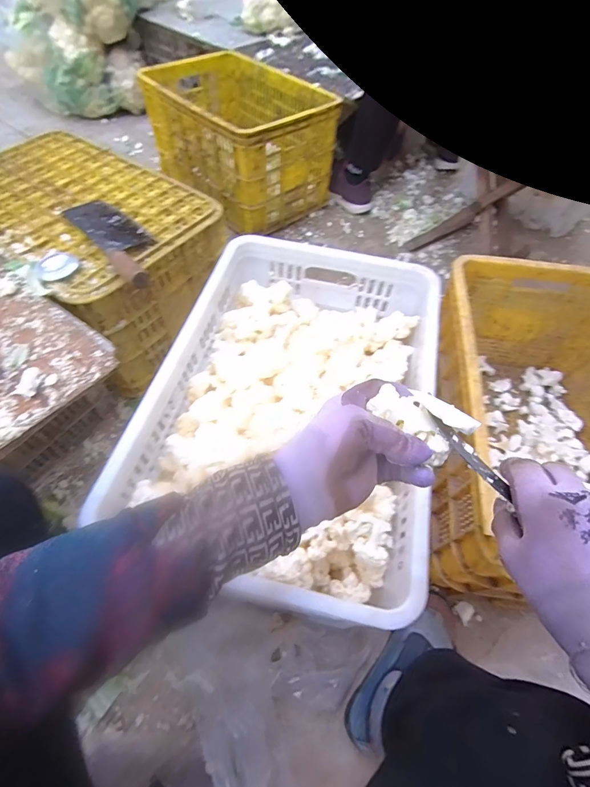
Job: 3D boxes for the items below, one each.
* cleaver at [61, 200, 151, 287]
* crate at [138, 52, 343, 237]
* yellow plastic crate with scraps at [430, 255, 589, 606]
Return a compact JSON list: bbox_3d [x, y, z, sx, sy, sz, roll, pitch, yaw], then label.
[{"bbox_3d":[-0.305,-0.274,0.633,0.091,0.037,0.297,-33,63,-22],"label":"cleaver"},{"bbox_3d":[-0.183,-0.805,1.181,0.420,0.292,0.608,-34,64,-23],"label":"crate"},{"bbox_3d":[0.413,0.058,0.627,0.348,0.262,0.527,8,57,2],"label":"yellow plastic crate with scraps"}]

